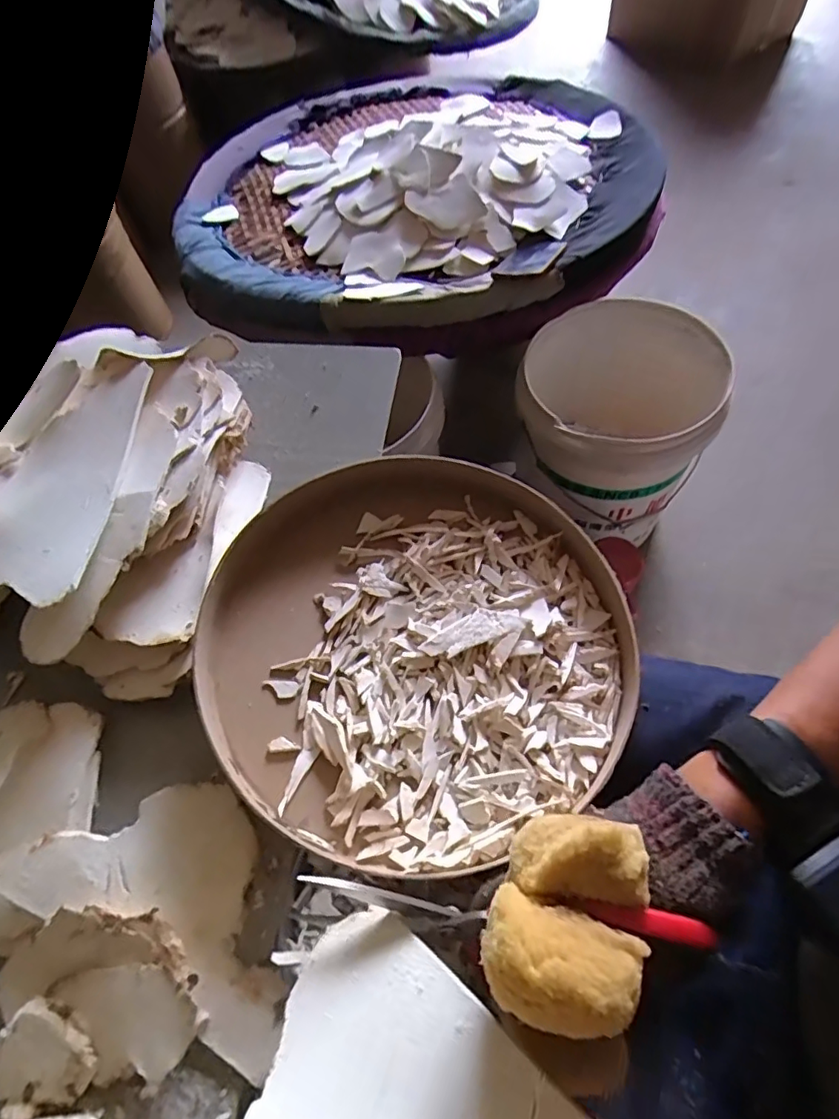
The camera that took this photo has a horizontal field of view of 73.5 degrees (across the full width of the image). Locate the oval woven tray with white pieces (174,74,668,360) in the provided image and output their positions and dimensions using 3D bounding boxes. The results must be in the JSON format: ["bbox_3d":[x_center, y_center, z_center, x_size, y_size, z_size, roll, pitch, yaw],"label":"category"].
[{"bbox_3d":[-0.022,-0.693,1.010,0.788,0.124,0.820,-1,61,6],"label":"oval woven tray with white pieces"}]

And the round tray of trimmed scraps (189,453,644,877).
[{"bbox_3d":[0.002,0.054,0.408,0.294,0.044,0.297,-1,61,2],"label":"round tray of trimmed scraps"}]

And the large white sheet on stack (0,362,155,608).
[{"bbox_3d":[-0.275,-0.062,0.423,0.103,0.024,0.214,-4,61,5],"label":"large white sheet on stack"}]

